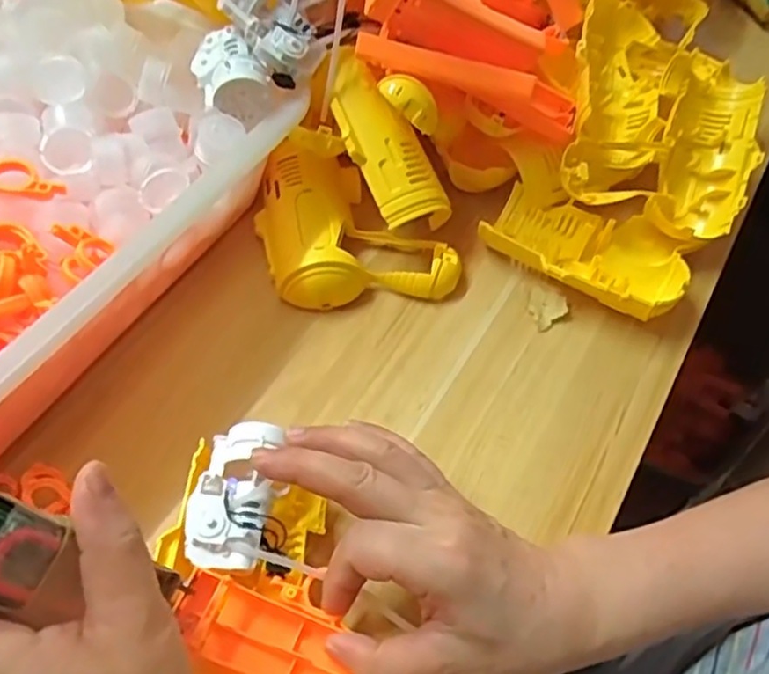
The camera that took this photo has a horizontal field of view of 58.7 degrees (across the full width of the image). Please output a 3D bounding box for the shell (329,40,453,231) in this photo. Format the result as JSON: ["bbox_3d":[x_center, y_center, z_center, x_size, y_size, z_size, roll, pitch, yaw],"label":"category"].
[{"bbox_3d":[-0.003,-0.122,0.433,0.041,0.030,0.117,-29,90,-21],"label":"shell"}]

